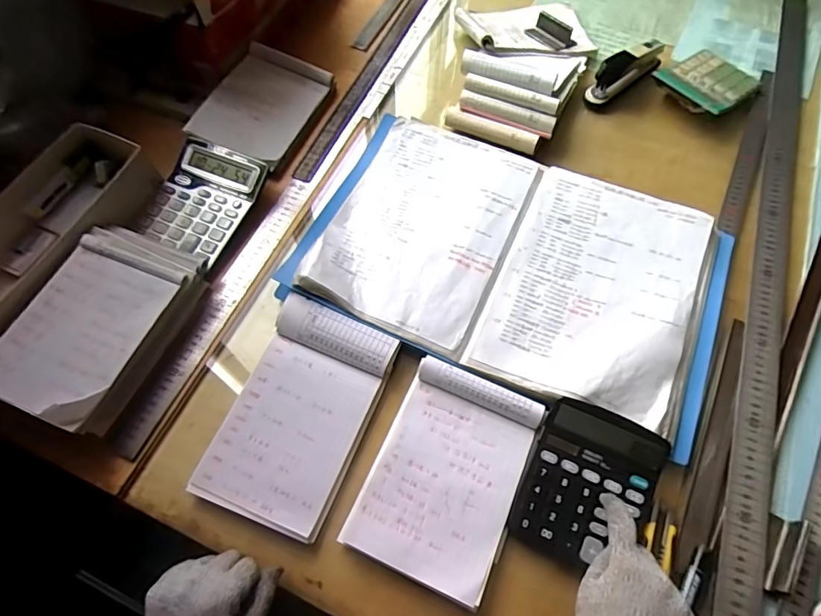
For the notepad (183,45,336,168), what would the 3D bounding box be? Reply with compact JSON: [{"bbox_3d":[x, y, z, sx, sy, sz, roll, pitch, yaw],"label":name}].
[{"bbox_3d":[-0.212,-0.295,0.714,0.138,0.012,0.202,26,64,-1],"label":"notepad"}]

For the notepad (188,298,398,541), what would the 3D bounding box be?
[{"bbox_3d":[-0.116,0.109,0.523,0.138,0.031,0.221,20,67,11],"label":"notepad"}]

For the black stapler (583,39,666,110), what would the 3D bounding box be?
[{"bbox_3d":[0.321,-0.350,0.728,0.143,0.063,0.031,-33,67,-13],"label":"black stapler"}]

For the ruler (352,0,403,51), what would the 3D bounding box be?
[{"bbox_3d":[-0.024,-0.552,0.877,0.032,0.005,0.295,20,65,14],"label":"ruler"}]

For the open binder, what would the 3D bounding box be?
[{"bbox_3d":[0.119,-0.059,0.601,0.483,0.052,0.304,22,67,12],"label":"open binder"}]

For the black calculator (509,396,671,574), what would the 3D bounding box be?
[{"bbox_3d":[0.174,0.171,0.479,0.114,0.026,0.145,22,67,12],"label":"black calculator"}]

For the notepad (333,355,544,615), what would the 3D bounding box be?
[{"bbox_3d":[0.037,0.163,0.493,0.138,0.025,0.198,22,67,12],"label":"notepad"}]

